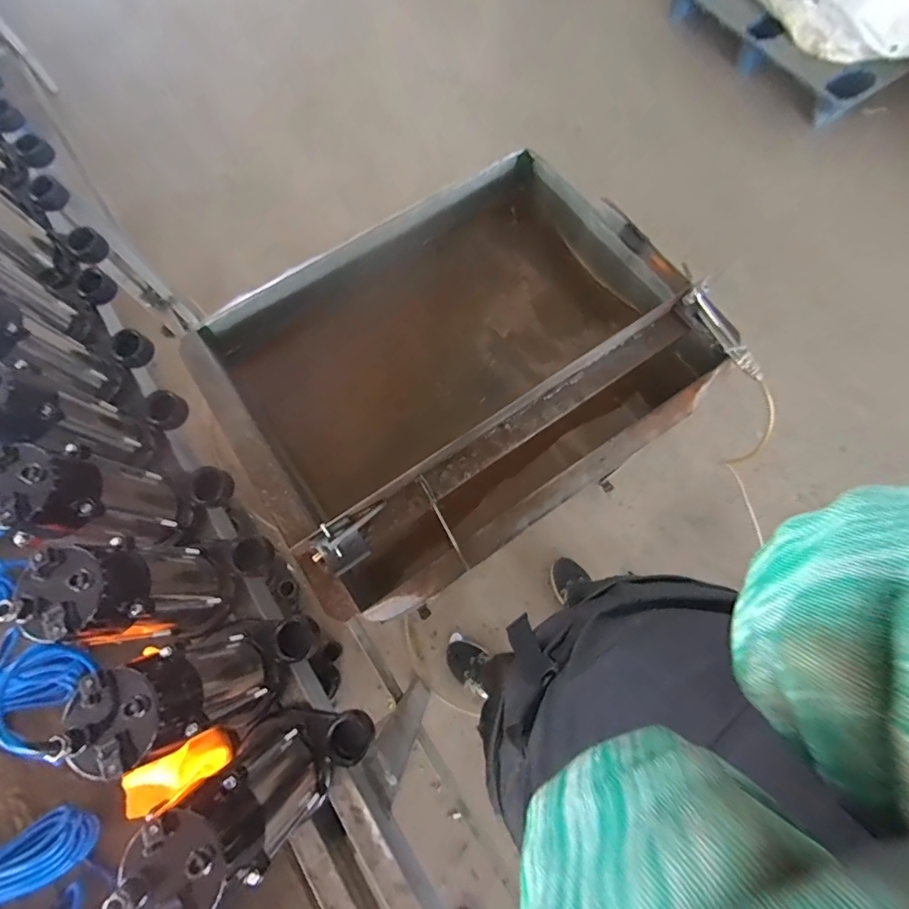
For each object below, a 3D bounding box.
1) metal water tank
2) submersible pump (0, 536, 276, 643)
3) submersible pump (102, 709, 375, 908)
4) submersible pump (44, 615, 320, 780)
[{"bbox_3d":[0.006,-0.149,0.863,0.744,0.269,0.594,-33,74,-9],"label":"metal water tank"},{"bbox_3d":[-0.345,0.154,0.528,0.107,0.214,0.109,-6,72,-1],"label":"submersible pump"},{"bbox_3d":[-0.188,0.340,0.474,0.142,0.229,0.115,-40,76,-11],"label":"submersible pump"},{"bbox_3d":[-0.255,0.250,0.500,0.154,0.219,0.107,-15,72,-4],"label":"submersible pump"}]

